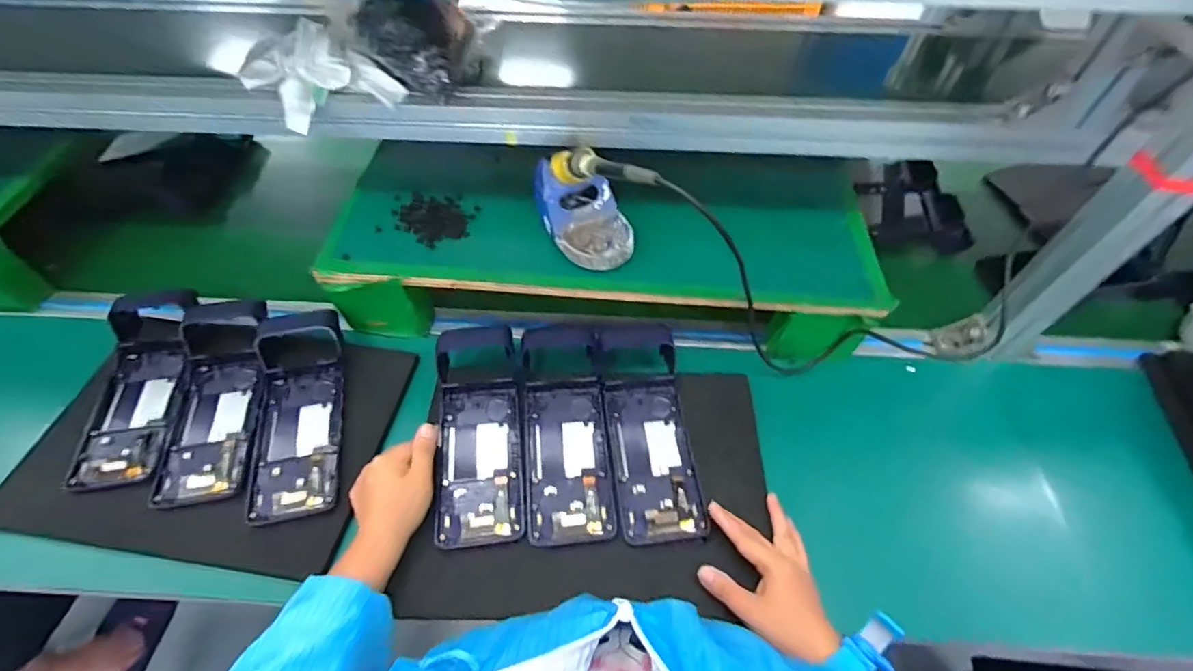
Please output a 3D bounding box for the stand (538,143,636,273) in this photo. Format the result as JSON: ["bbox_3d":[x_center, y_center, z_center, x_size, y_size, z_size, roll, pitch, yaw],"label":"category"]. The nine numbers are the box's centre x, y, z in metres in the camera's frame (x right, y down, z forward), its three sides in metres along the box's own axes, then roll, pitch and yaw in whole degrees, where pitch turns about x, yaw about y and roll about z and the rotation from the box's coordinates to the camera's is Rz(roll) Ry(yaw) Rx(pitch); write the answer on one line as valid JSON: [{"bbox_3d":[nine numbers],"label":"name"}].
[{"bbox_3d":[-0.012,-0.138,0.534,0.091,0.089,0.128,-9,56,-7],"label":"stand"}]

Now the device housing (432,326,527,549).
[{"bbox_3d":[-0.119,0.089,0.517,0.089,0.043,0.214,-6,53,-5],"label":"device housing"}]

